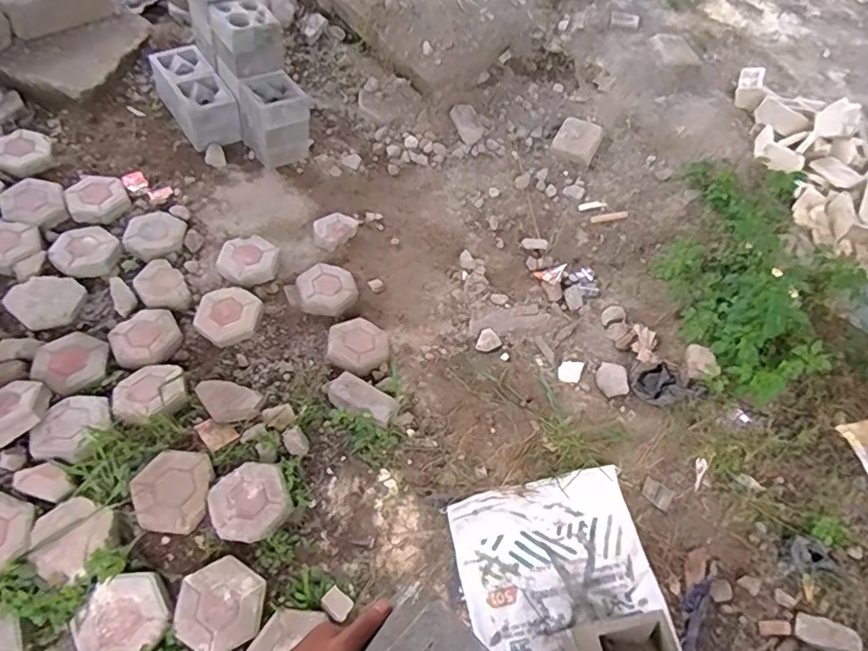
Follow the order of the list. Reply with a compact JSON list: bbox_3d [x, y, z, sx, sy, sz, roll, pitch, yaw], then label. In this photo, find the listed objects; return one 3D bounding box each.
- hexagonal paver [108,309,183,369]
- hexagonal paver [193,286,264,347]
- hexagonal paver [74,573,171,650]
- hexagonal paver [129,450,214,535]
[{"bbox_3d":[-0.920,0.039,1.744,0.202,0.058,0.198,-24,64,-23],"label":"hexagonal paver"},{"bbox_3d":[-0.684,-0.040,1.810,0.206,0.059,0.210,38,67,15],"label":"hexagonal paver"},{"bbox_3d":[-0.708,0.669,1.238,0.184,0.035,0.197,42,60,18],"label":"hexagonal paver"},{"bbox_3d":[-0.667,0.415,1.380,0.183,0.041,0.205,5,56,-7],"label":"hexagonal paver"}]

